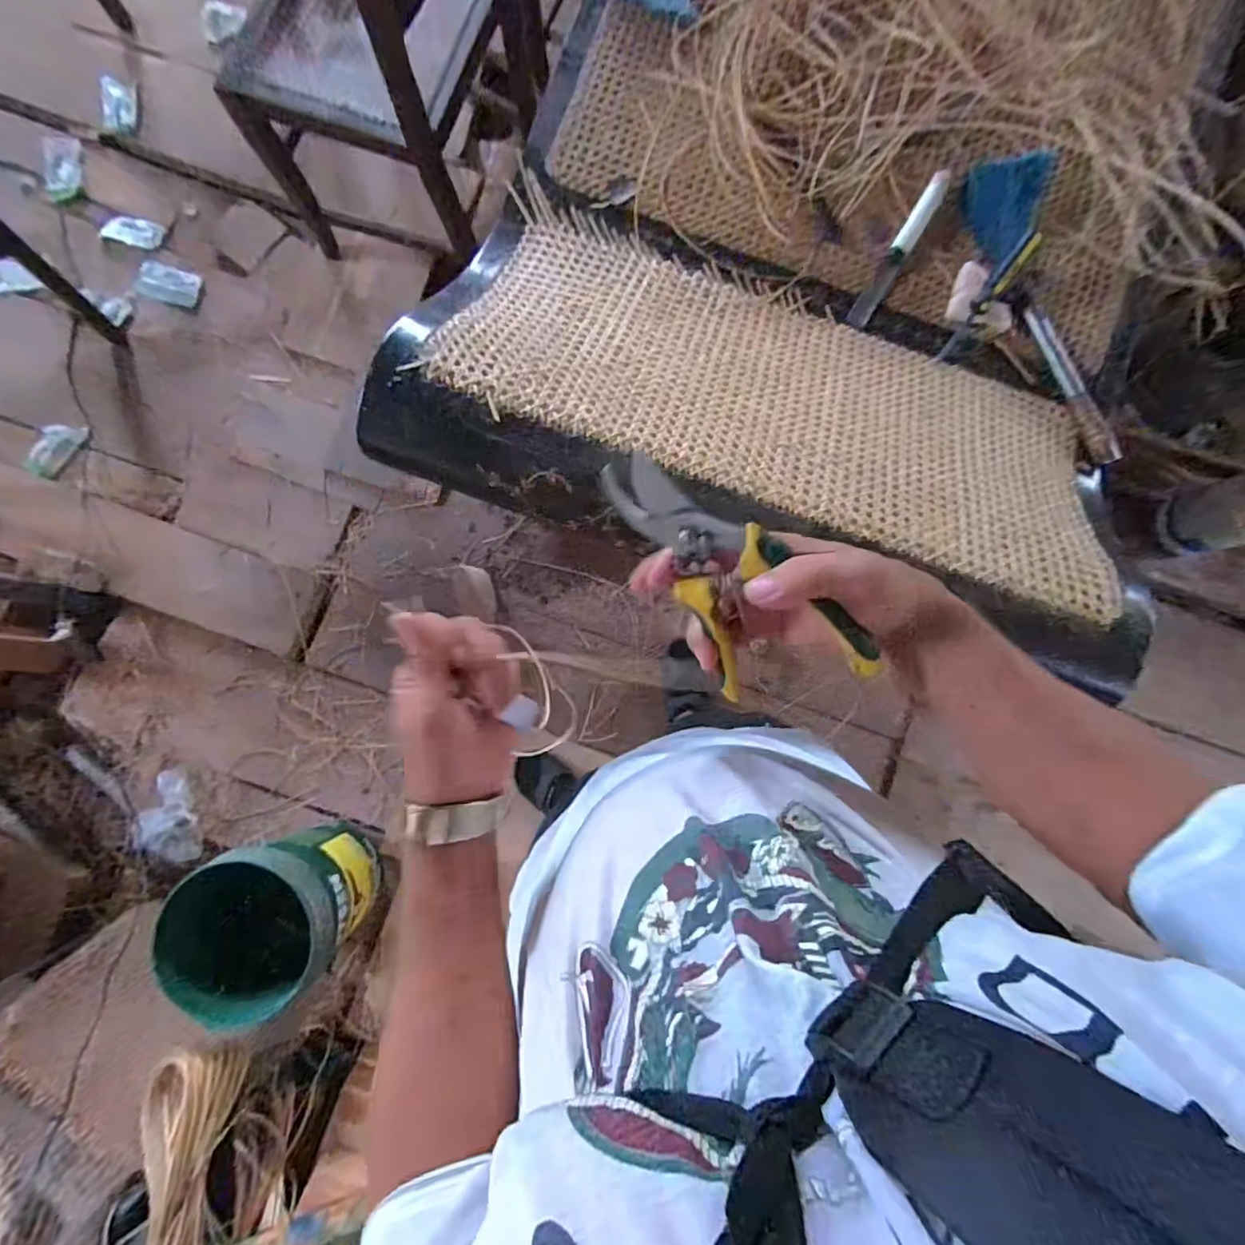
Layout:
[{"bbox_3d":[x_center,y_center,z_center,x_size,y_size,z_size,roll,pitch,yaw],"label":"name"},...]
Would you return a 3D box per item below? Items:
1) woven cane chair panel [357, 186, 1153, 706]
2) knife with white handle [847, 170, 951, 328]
[{"bbox_3d":[0.161,-0.212,0.595,0.749,0.072,0.387,19,61,0],"label":"woven cane chair panel"},{"bbox_3d":[0.320,-0.430,0.650,0.022,0.011,0.188,30,97,1],"label":"knife with white handle"}]

